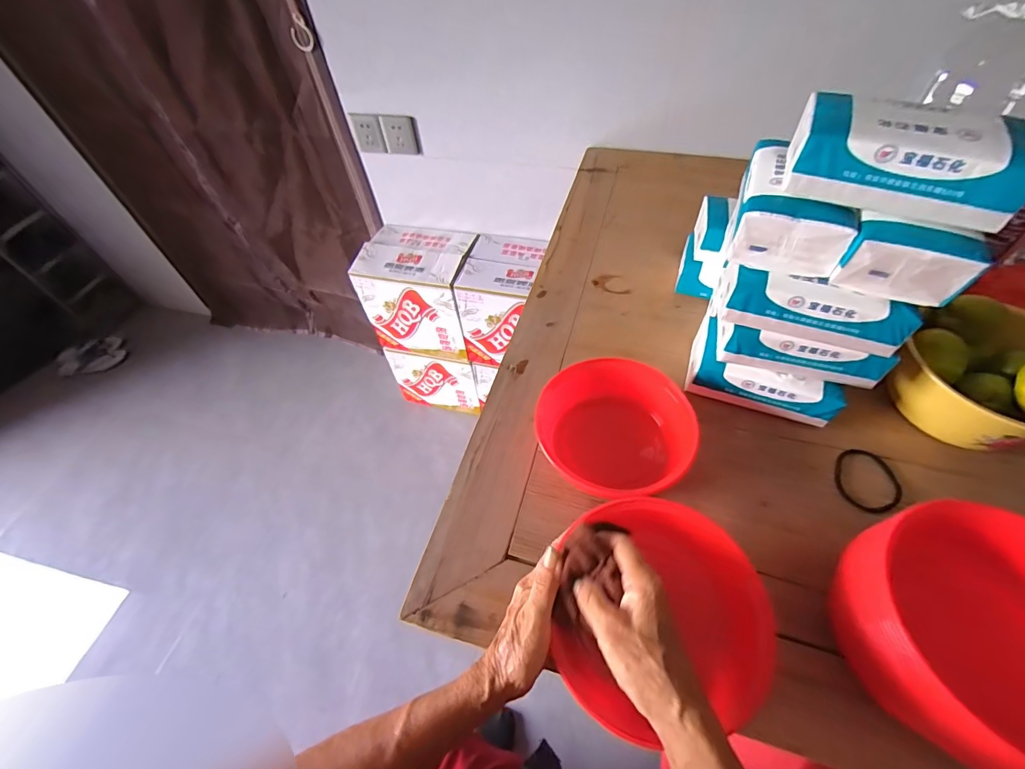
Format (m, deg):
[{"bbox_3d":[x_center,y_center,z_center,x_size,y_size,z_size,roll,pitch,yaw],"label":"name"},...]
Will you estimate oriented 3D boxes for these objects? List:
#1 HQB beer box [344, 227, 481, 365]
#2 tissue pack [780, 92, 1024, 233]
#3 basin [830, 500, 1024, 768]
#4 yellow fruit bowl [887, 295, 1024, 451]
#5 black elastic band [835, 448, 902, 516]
[{"bbox_3d":[-0.264,-0.274,1.302,0.305,0.303,0.226,11,53,12],"label":"HQB beer box"},{"bbox_3d":[0.317,-0.187,0.354,0.164,0.057,0.078,20,55,18],"label":"tissue pack"},{"bbox_3d":[0.349,0.196,0.331,0.169,0.107,0.158,-2,51,2],"label":"basin"},{"bbox_3d":[0.527,-0.004,0.477,0.171,0.099,0.153,34,60,26],"label":"yellow fruit bowl"},{"bbox_3d":[0.385,0.103,0.465,0.062,0.005,0.075,25,57,21],"label":"black elastic band"}]

